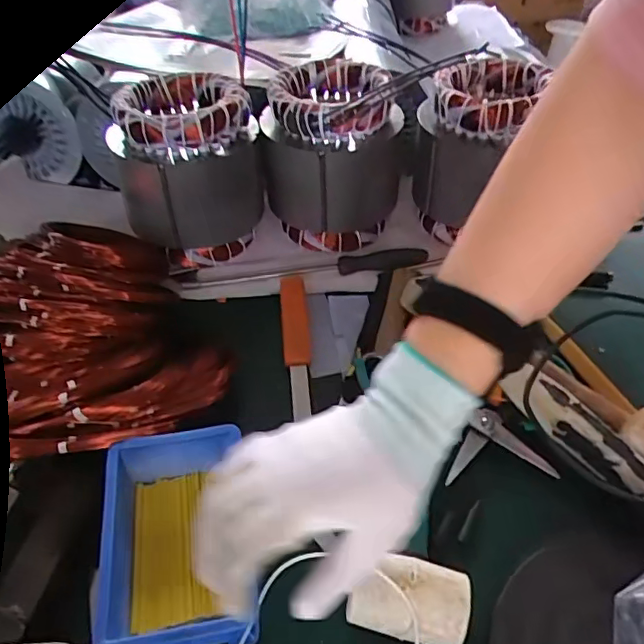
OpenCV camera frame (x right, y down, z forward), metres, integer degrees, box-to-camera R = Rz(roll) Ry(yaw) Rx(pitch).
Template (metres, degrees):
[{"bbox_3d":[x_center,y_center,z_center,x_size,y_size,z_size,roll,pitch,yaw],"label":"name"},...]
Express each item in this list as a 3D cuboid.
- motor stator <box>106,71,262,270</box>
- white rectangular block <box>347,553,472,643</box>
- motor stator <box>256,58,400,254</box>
[{"bbox_3d":[-0.150,-0.172,0.641,0.154,0.175,0.140,-11,47,-12],"label":"motor stator"},{"bbox_3d":[0.058,0.178,0.365,0.072,0.034,0.046,13,47,11],"label":"white rectangular block"},{"bbox_3d":[0.017,-0.192,0.663,0.147,0.173,0.142,12,47,10],"label":"motor stator"}]

